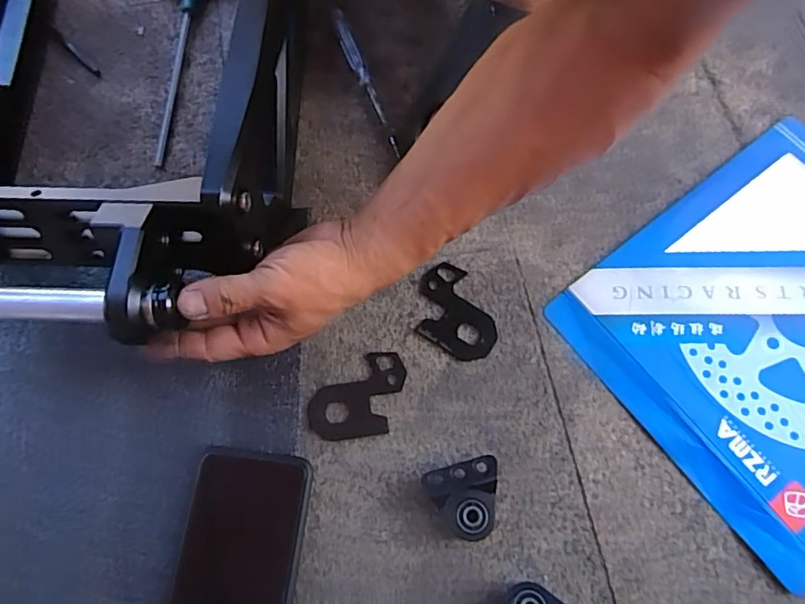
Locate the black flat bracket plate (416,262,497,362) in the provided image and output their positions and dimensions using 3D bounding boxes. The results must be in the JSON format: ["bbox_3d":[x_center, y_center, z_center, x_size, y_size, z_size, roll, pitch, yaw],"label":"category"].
[{"bbox_3d":[0.036,0.010,0.407,0.049,0.005,0.075,-23,74,-5],"label":"black flat bracket plate"}]

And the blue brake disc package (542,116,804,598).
[{"bbox_3d":[0.283,0.017,0.396,0.268,0.013,0.242,-37,76,-9],"label":"blue brake disc package"}]

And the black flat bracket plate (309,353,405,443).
[{"bbox_3d":[-0.029,0.071,0.389,0.076,0.004,0.049,-34,75,-9],"label":"black flat bracket plate"}]

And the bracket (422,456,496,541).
[{"bbox_3d":[0.042,0.130,0.358,0.045,0.026,0.047,-15,73,-3],"label":"bracket"}]

